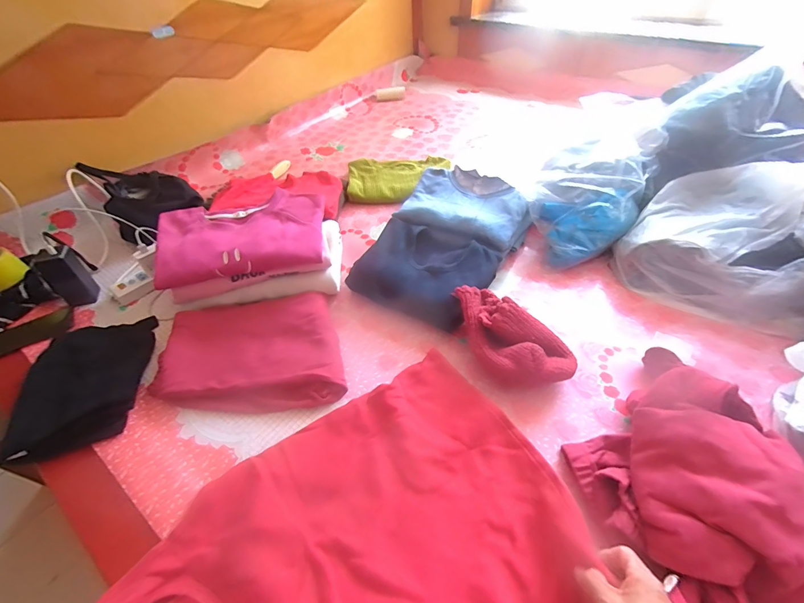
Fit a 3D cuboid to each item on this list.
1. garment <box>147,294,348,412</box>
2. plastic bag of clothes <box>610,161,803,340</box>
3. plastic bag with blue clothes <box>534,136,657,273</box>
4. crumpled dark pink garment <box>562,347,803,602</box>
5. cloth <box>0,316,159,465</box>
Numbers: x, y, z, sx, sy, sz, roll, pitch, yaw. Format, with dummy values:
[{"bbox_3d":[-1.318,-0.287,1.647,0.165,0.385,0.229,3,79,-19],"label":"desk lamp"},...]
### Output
[{"bbox_3d":[-0.284,0.093,0.685,0.320,0.038,0.239,-8,46,-7],"label":"garment"},{"bbox_3d":[0.705,-0.119,0.726,0.432,0.229,0.258,23,50,21],"label":"plastic bag of clothes"},{"bbox_3d":[0.433,-0.236,0.858,0.236,0.198,0.301,20,52,20],"label":"plastic bag with blue clothes"},{"bbox_3d":[0.360,0.234,0.475,0.234,0.120,0.361,6,46,7],"label":"crumpled dark pink garment"},{"bbox_3d":[-0.557,0.129,0.638,0.172,0.052,0.275,-13,47,-12],"label":"cloth"}]

